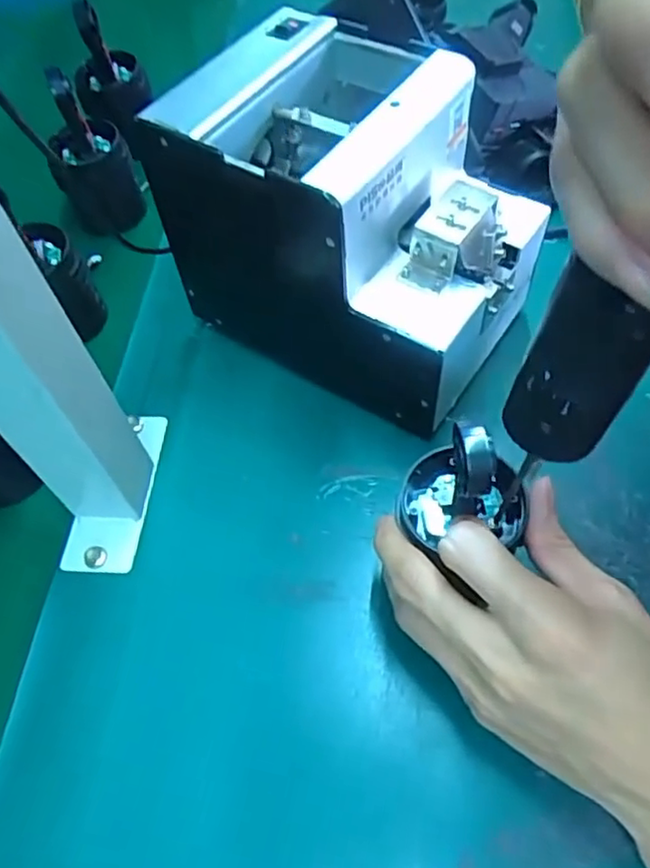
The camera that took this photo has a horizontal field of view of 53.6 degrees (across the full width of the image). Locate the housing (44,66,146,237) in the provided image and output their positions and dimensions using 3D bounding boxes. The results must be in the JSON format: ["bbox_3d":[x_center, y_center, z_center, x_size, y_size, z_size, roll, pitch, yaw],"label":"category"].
[{"bbox_3d":[-0.172,-0.203,0.472,0.055,0.106,0.054,-19,58,-9],"label":"housing"}]

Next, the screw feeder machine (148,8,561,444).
[{"bbox_3d":[0.018,-0.121,0.366,0.184,0.142,0.129,29,64,20],"label":"screw feeder machine"}]

